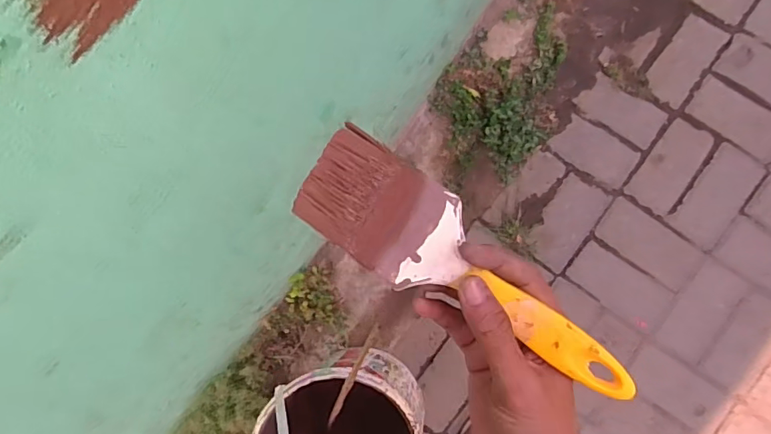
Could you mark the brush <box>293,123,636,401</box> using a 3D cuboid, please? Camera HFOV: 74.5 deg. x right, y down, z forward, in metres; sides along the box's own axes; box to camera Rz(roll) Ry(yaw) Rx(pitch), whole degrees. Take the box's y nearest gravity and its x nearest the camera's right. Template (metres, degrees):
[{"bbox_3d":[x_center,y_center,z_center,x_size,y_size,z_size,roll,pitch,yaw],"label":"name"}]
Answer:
[{"bbox_3d":[0.040,0.028,0.277,0.201,0.012,0.061,36,92,10],"label":"brush"}]

